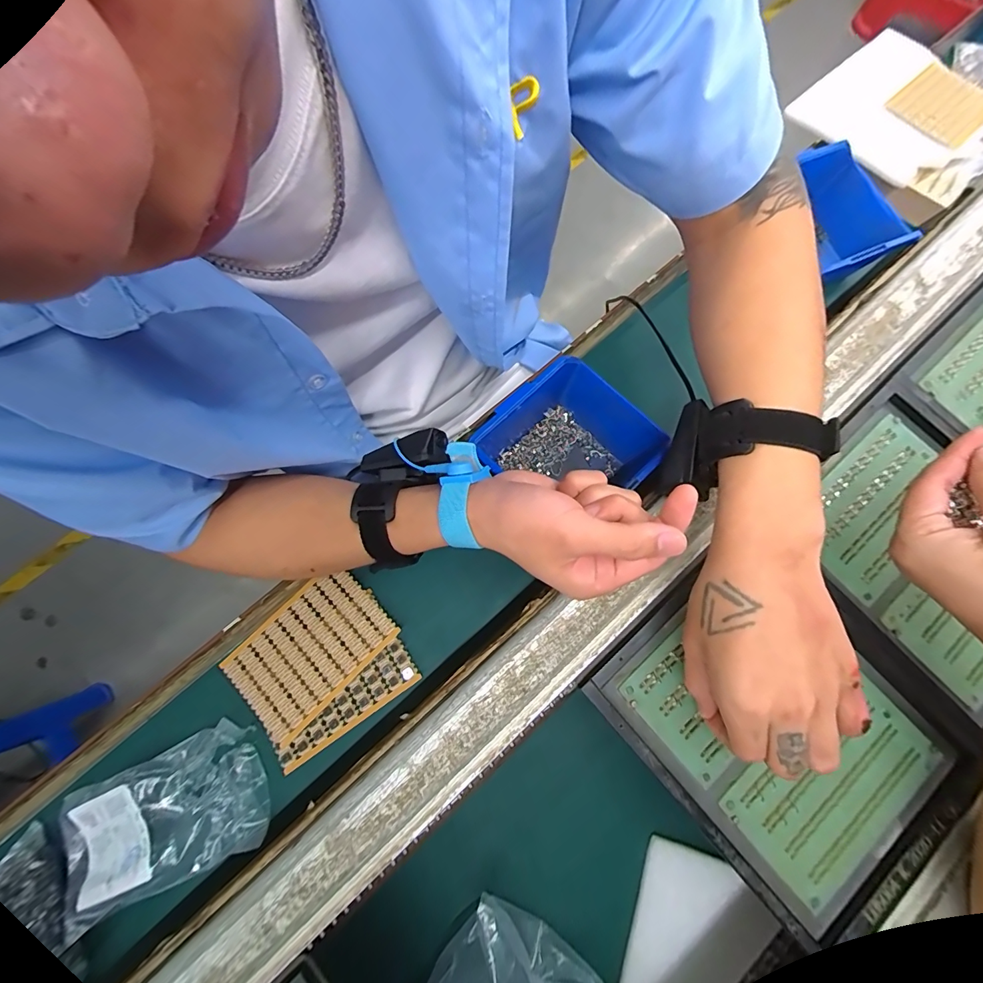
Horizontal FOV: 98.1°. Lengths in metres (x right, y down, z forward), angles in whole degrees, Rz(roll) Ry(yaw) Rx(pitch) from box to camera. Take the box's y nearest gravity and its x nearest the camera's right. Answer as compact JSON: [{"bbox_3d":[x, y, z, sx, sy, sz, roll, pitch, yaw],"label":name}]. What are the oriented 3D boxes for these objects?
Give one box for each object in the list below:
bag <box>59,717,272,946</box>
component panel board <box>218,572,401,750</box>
[{"bbox_3d":[-0.251,0.250,0.324,0.152,0.020,0.090,-22,78,-6],"label":"bag"},{"bbox_3d":[-0.151,0.130,0.356,0.086,0.007,0.123,43,80,9],"label":"component panel board"}]

